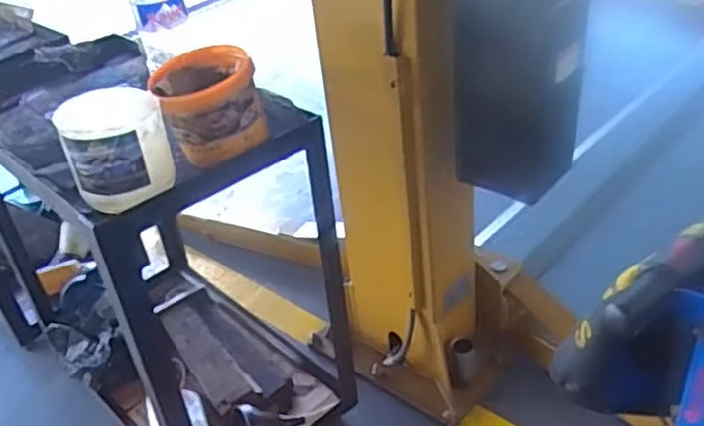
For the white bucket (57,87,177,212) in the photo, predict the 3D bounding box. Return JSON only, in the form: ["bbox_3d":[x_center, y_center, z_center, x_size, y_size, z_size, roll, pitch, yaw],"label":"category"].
[{"bbox_3d":[-0.379,-0.106,1.139,0.158,0.148,0.155,-19,36,-15],"label":"white bucket"}]

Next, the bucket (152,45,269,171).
[{"bbox_3d":[-0.252,-0.192,1.245,0.174,0.128,0.155,-25,38,-23],"label":"bucket"}]

